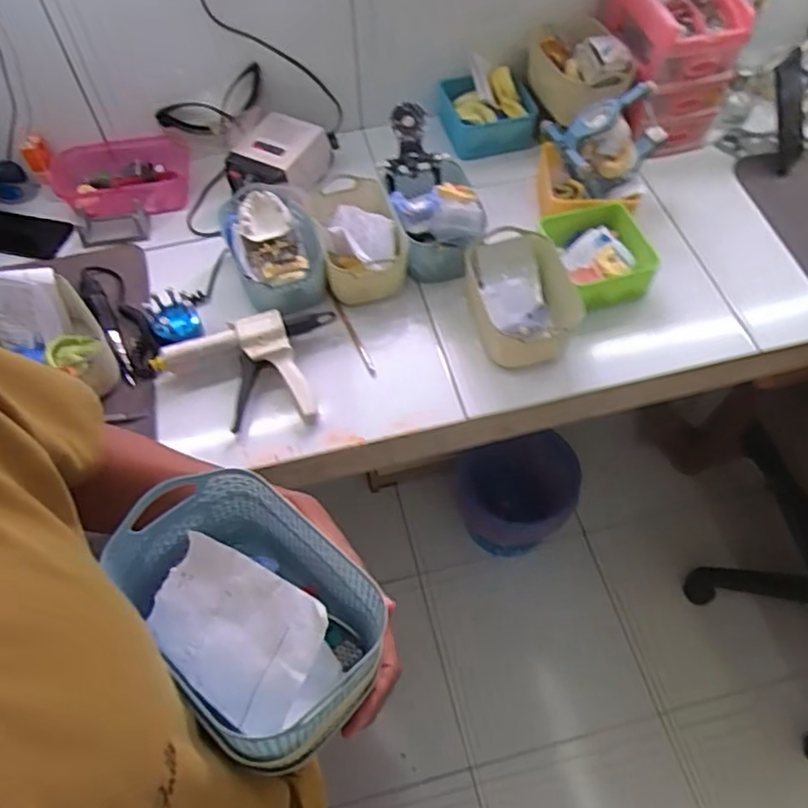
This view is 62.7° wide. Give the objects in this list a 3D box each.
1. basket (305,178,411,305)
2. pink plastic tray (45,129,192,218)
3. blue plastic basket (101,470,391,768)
[{"bbox_3d":[-0.067,-0.228,0.937,0.109,0.106,0.177,-15,59,-8],"label":"basket"},{"bbox_3d":[-0.428,-0.344,1.020,0.201,0.059,0.123,-5,58,-2],"label":"pink plastic tray"},{"bbox_3d":[-0.100,0.131,0.424,0.169,0.068,0.119,35,64,24],"label":"blue plastic basket"}]

